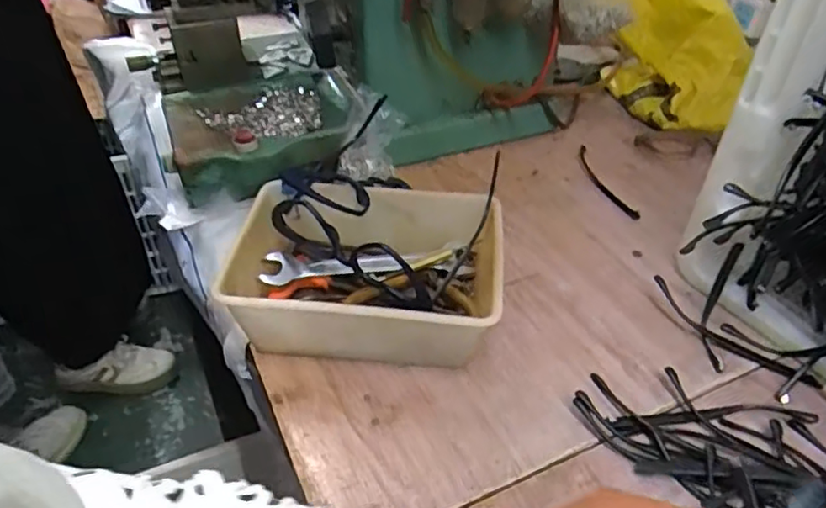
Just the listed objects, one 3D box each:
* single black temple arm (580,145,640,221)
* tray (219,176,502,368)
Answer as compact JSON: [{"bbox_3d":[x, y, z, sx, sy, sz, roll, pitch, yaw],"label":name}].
[{"bbox_3d":[0.199,-0.078,0.673,0.017,0.006,0.135,-7,40,-7],"label":"single black temple arm"},{"bbox_3d":[-0.031,0.016,0.511,0.194,0.077,0.156,3,40,5],"label":"tray"}]

